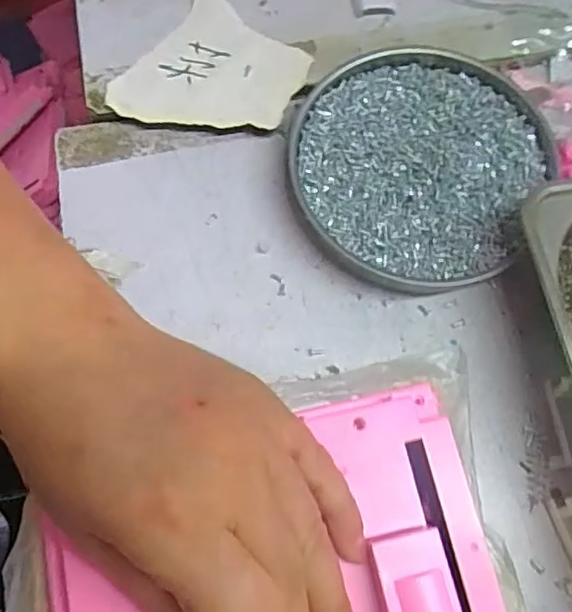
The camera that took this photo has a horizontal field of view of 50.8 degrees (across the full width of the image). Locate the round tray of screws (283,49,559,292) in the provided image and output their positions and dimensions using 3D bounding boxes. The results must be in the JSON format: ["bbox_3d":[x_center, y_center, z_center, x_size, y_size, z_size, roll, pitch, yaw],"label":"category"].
[{"bbox_3d":[0.068,-0.074,0.323,0.127,0.021,0.138,1,71,-2],"label":"round tray of screws"}]

